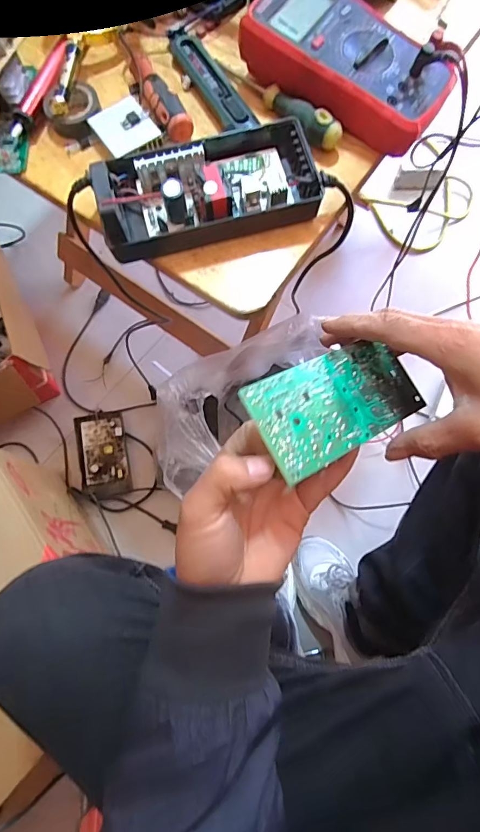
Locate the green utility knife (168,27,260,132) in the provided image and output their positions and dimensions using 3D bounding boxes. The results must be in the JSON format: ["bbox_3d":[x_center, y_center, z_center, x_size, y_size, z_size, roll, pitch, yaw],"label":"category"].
[{"bbox_3d":[-0.029,-0.315,0.407,0.029,0.008,0.141,-28,76,-6],"label":"green utility knife"}]

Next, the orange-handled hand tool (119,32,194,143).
[{"bbox_3d":[-0.078,-0.299,0.396,0.027,0.022,0.113,-27,76,-6],"label":"orange-handled hand tool"}]

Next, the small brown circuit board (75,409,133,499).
[{"bbox_3d":[-0.274,0.075,0.865,0.093,0.037,0.164,-9,75,-2],"label":"small brown circuit board"}]

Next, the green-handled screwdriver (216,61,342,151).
[{"bbox_3d":[0.034,-0.291,0.396,0.019,0.026,0.148,-41,78,-9],"label":"green-handled screwdriver"}]

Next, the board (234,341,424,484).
[{"bbox_3d":[0.068,-0.012,0.297,0.132,0.004,0.066,-24,82,-27],"label":"board"}]

